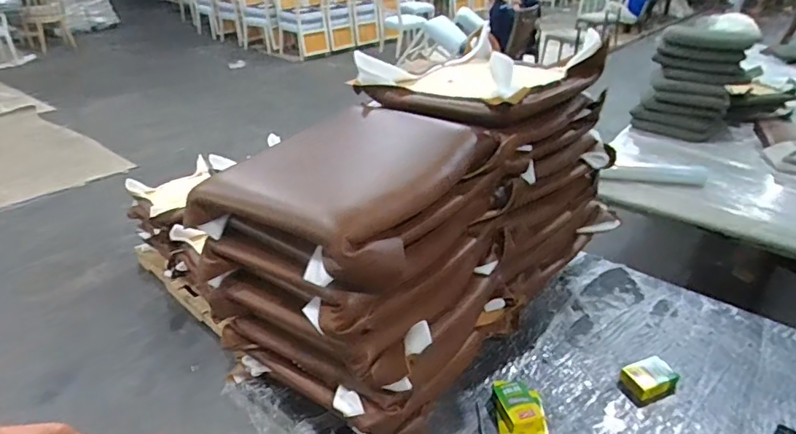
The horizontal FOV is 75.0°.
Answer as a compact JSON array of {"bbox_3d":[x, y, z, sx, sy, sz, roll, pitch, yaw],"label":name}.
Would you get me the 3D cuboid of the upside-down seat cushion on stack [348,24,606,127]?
[{"bbox_3d":[0.218,-0.376,1.306,0.462,0.151,0.455,25,38,36],"label":"upside-down seat cushion on stack"}]

